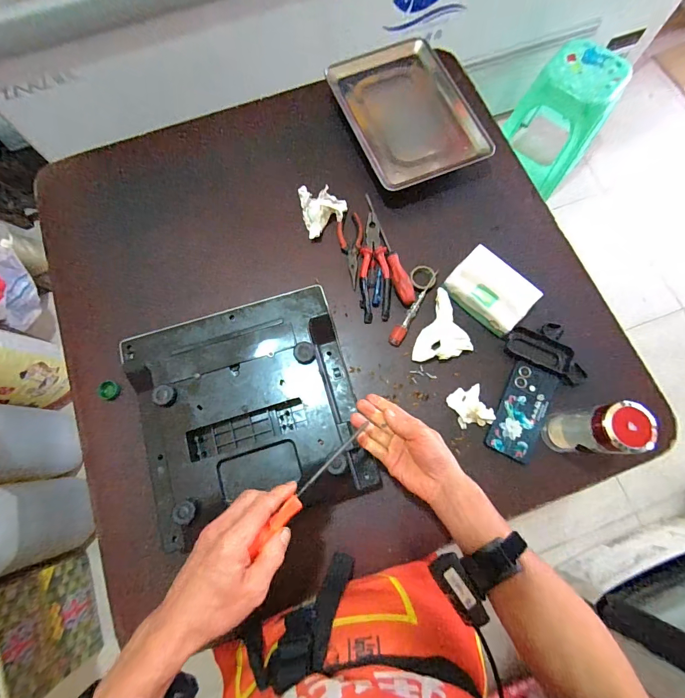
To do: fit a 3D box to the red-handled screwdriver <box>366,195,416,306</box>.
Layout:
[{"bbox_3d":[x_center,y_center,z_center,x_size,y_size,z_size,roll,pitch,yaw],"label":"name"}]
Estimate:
[{"bbox_3d":[0.084,-0.194,0.696,0.030,0.025,0.247,-18,76,-4],"label":"red-handled screwdriver"}]

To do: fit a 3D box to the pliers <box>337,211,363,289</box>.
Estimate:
[{"bbox_3d":[0.017,-0.191,0.701,0.048,0.010,0.154,-3,75,0],"label":"pliers"}]

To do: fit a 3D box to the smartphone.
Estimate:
[{"bbox_3d":[0.306,0.104,0.619,0.074,0.009,0.161,26,77,7],"label":"smartphone"}]

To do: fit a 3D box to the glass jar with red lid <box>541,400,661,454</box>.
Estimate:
[{"bbox_3d":[0.366,0.116,0.533,0.064,0.154,0.059,0,75,0],"label":"glass jar with red lid"}]

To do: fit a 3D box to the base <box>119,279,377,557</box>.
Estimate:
[{"bbox_3d":[-0.146,0.098,0.579,0.330,0.091,0.314,-15,76,-4],"label":"base"}]

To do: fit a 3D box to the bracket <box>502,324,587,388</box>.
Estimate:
[{"bbox_3d":[0.366,-0.002,0.649,0.137,0.021,0.092,29,77,8],"label":"bracket"}]

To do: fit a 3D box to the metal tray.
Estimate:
[{"bbox_3d":[0.130,-0.483,0.742,0.236,0.029,0.329,-21,76,-5],"label":"metal tray"}]

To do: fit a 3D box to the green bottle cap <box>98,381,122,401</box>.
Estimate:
[{"bbox_3d":[-0.406,0.073,0.638,0.032,0.012,0.033,0,75,0],"label":"green bottle cap"}]

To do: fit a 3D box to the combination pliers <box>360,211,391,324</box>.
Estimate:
[{"bbox_3d":[0.059,-0.155,0.683,0.054,0.024,0.208,-4,75,-1],"label":"combination pliers"}]

